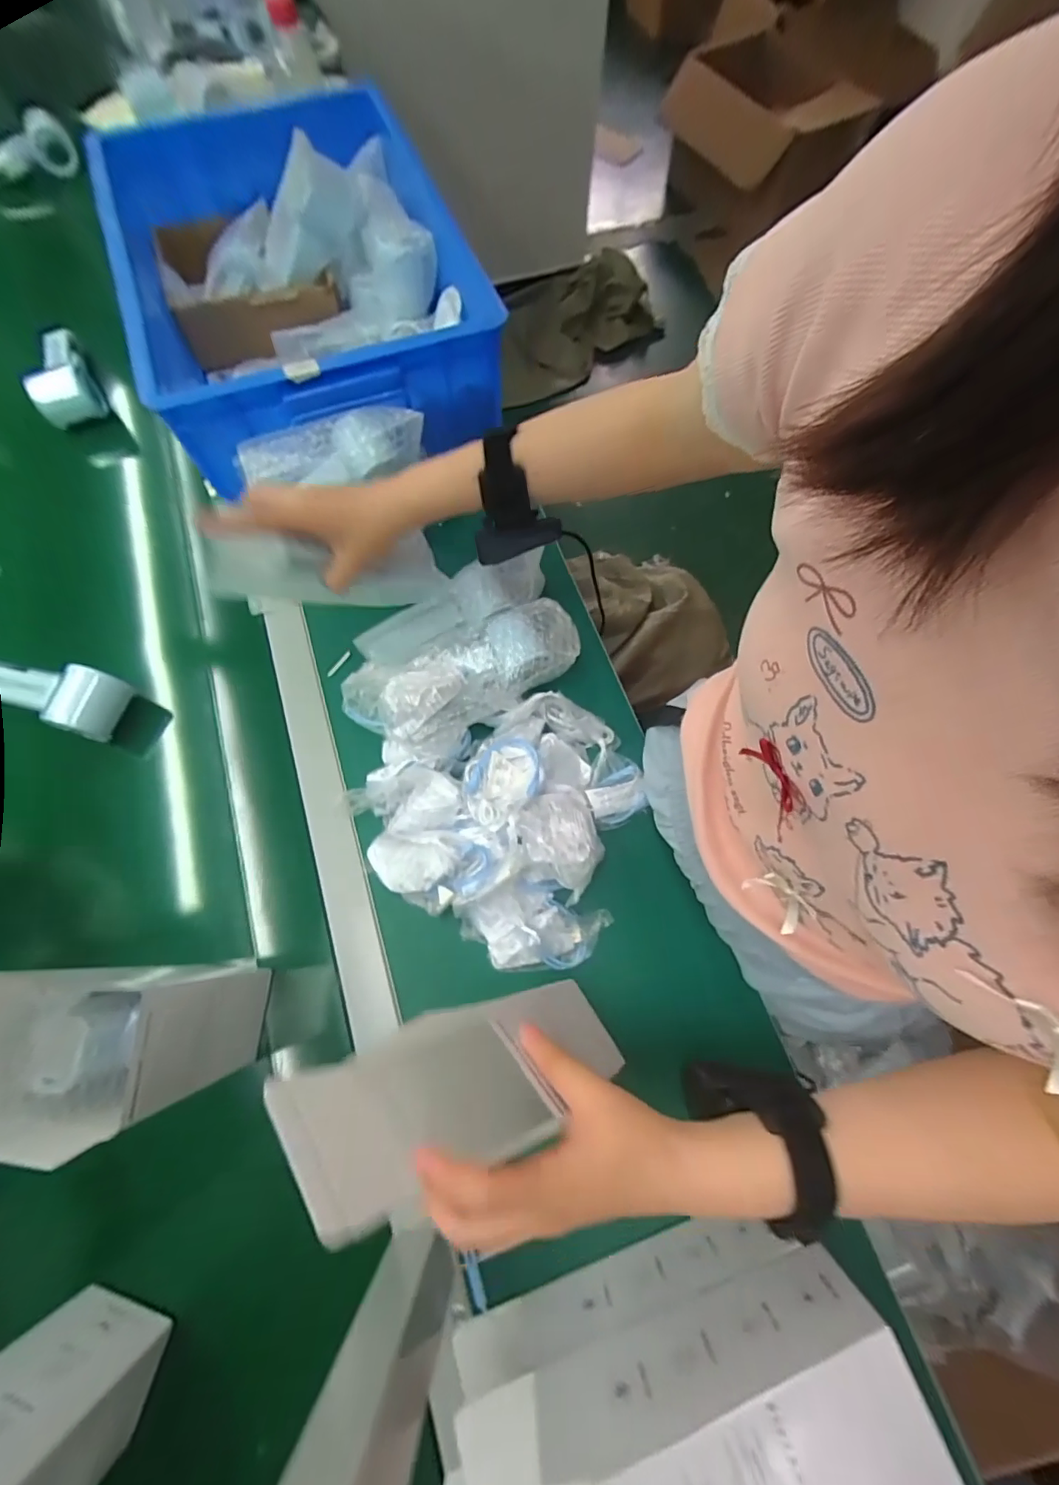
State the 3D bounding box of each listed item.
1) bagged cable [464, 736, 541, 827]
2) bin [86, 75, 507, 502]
[{"bbox_3d":[-0.024,0.032,0.473,0.065,0.032,0.081,-3,70,-3],"label":"bagged cable"},{"bbox_3d":[-0.272,-0.519,0.600,0.326,0.155,0.466,-23,72,-9],"label":"bin"}]

